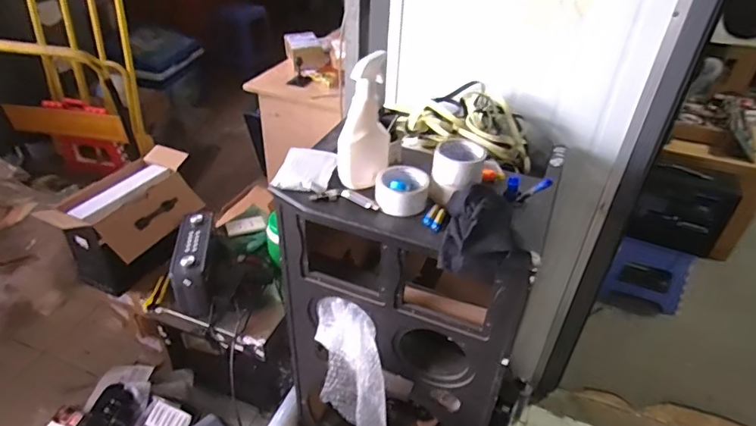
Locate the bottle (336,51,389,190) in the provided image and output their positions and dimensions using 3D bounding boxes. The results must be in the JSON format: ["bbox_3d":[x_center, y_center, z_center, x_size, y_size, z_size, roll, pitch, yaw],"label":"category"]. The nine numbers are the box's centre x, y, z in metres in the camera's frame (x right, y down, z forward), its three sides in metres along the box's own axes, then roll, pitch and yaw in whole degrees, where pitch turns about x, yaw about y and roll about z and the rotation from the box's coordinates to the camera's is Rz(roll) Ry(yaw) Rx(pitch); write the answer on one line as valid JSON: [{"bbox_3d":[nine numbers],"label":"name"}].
[{"bbox_3d":[-0.024,-0.153,0.838,0.081,0.227,0.064,9,37,7],"label":"bottle"}]

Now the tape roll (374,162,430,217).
[{"bbox_3d":[0.042,-0.040,0.861,0.092,0.055,0.091,2,37,-2],"label":"tape roll"}]

